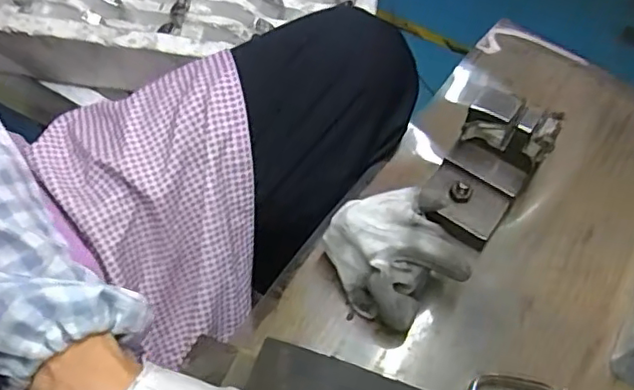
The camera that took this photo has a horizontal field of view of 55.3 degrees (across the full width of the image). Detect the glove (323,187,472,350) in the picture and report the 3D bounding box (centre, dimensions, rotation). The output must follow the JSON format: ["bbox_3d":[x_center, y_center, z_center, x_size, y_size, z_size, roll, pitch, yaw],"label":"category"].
[{"bbox_3d":[0.054,0.042,0.426,0.079,0.064,0.090,-25,65,-12],"label":"glove"}]

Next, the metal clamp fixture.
[{"bbox_3d":[0.128,-0.019,0.459,0.064,0.078,0.102,31,67,15],"label":"metal clamp fixture"}]

